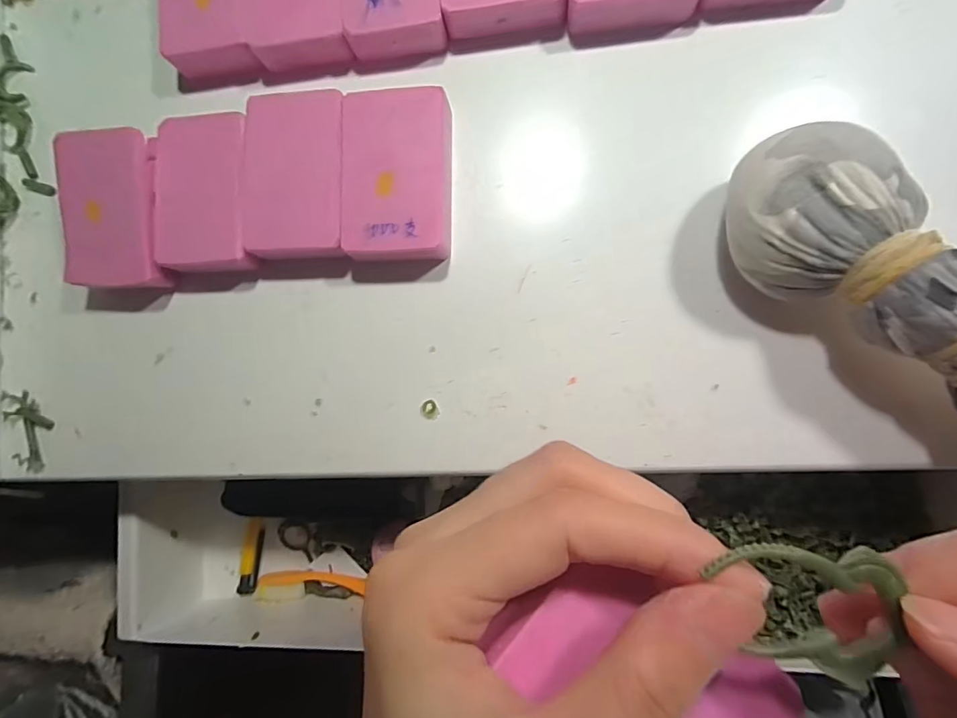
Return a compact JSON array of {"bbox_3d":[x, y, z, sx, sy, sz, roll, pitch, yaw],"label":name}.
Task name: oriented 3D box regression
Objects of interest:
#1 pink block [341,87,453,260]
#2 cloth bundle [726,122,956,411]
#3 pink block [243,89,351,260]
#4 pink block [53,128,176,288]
[{"bbox_3d":[-0.034,-0.078,0.207,0.047,0.019,0.072,-1,86,9],"label":"pink block"},{"bbox_3d":[0.147,-0.016,0.163,0.046,0.050,0.146,-43,81,4],"label":"cloth bundle"},{"bbox_3d":[-0.080,-0.080,0.214,0.045,0.018,0.072,-1,86,9],"label":"pink block"},{"bbox_3d":[-0.167,-0.067,0.221,0.046,0.028,0.068,-3,86,9],"label":"pink block"}]

